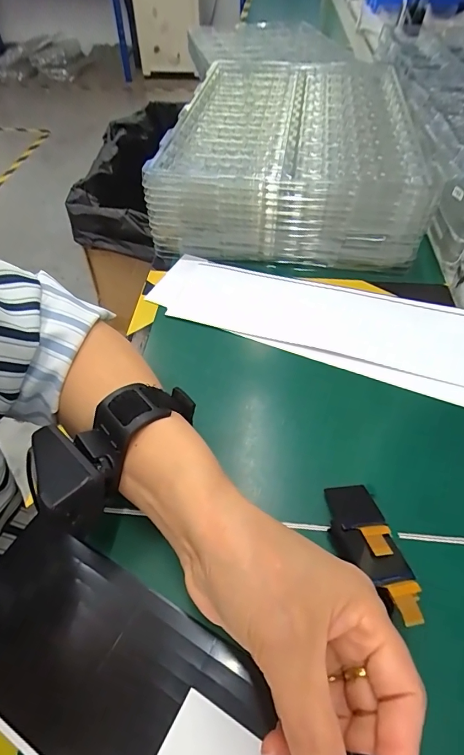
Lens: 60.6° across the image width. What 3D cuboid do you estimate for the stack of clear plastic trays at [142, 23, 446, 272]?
[{"bbox_3d":[0.076,-0.283,0.500,0.259,0.091,0.379,7,51,6],"label":"stack of clear plastic trays"}]

